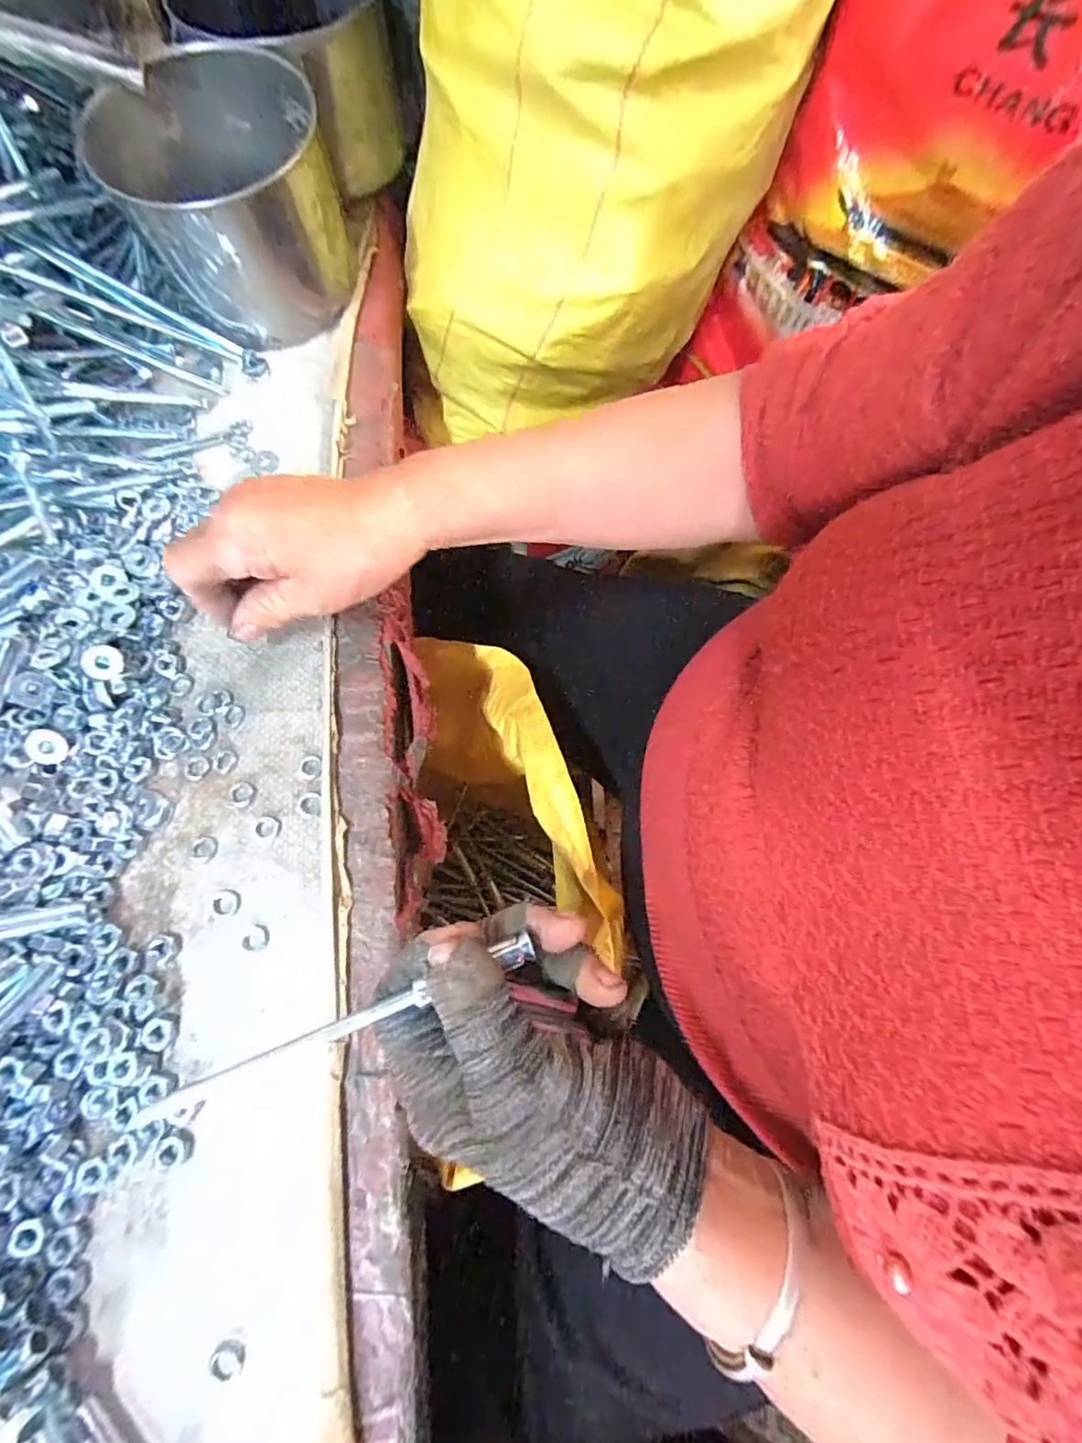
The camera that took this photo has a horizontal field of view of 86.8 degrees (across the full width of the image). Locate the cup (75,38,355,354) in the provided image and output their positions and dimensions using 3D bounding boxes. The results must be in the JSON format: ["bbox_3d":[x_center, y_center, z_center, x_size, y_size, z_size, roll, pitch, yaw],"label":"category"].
[{"bbox_3d":[-0.198,-0.335,0.372,0.125,0.116,0.124,0,72,0],"label":"cup"}]

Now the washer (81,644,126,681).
[{"bbox_3d":[-0.239,-0.033,0.312,0.020,0.004,0.019,4,79,-20],"label":"washer"}]

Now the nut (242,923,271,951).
[{"bbox_3d":[-0.143,0.109,0.288,0.012,0.004,0.013,0,72,0],"label":"nut"}]

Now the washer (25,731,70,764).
[{"bbox_3d":[-0.259,0.014,0.300,0.019,0.004,0.017,13,80,-20],"label":"washer"}]

